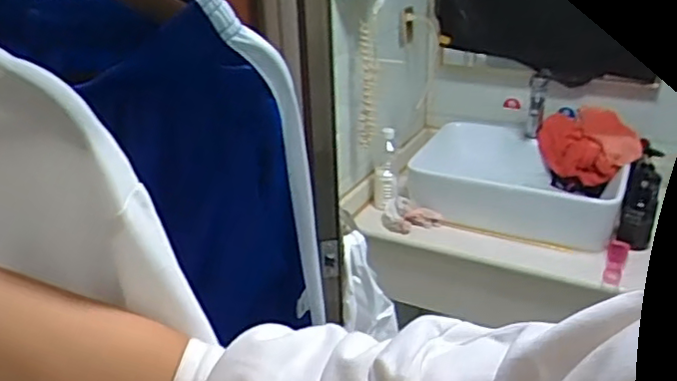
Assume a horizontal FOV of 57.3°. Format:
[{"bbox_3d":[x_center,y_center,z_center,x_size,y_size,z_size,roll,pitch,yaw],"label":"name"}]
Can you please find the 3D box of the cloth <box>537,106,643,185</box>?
[{"bbox_3d":[0.675,-0.126,1.688,0.250,0.134,0.215,7,27,16],"label":"cloth"}]

